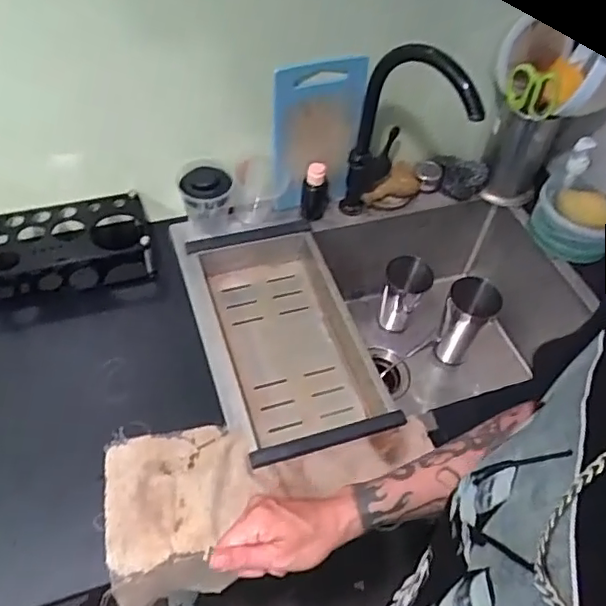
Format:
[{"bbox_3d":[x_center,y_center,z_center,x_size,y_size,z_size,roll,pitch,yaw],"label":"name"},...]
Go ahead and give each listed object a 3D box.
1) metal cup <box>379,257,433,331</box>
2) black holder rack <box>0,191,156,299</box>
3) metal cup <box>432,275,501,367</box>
[{"bbox_3d":[0.188,-0.015,1.082,0.080,0.157,0.075,3,50,-4],"label":"metal cup"},{"bbox_3d":[-0.352,-0.073,0.865,0.271,0.096,0.127,-11,52,-15],"label":"black holder rack"},{"bbox_3d":[0.286,0.042,1.032,0.082,0.190,0.077,3,50,-4],"label":"metal cup"}]

